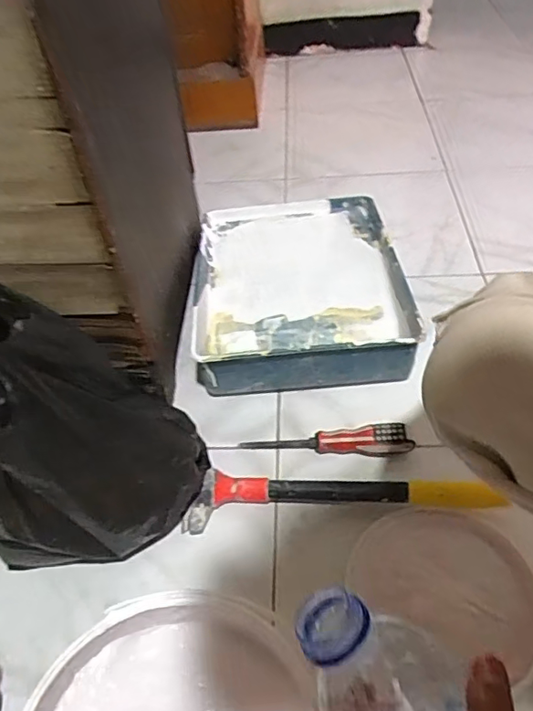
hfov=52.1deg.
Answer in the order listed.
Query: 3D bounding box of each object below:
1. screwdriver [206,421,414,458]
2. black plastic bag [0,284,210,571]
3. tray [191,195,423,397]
[{"bbox_3d":[0.050,0.103,0.632,0.224,0.033,0.025,-6,47,14],"label":"screwdriver"},{"bbox_3d":[-0.161,0.062,0.496,0.186,0.298,0.148,-12,49,-8],"label":"black plastic bag"},{"bbox_3d":[0.041,-0.109,0.779,0.280,0.080,0.359,-3,49,-1],"label":"tray"}]

